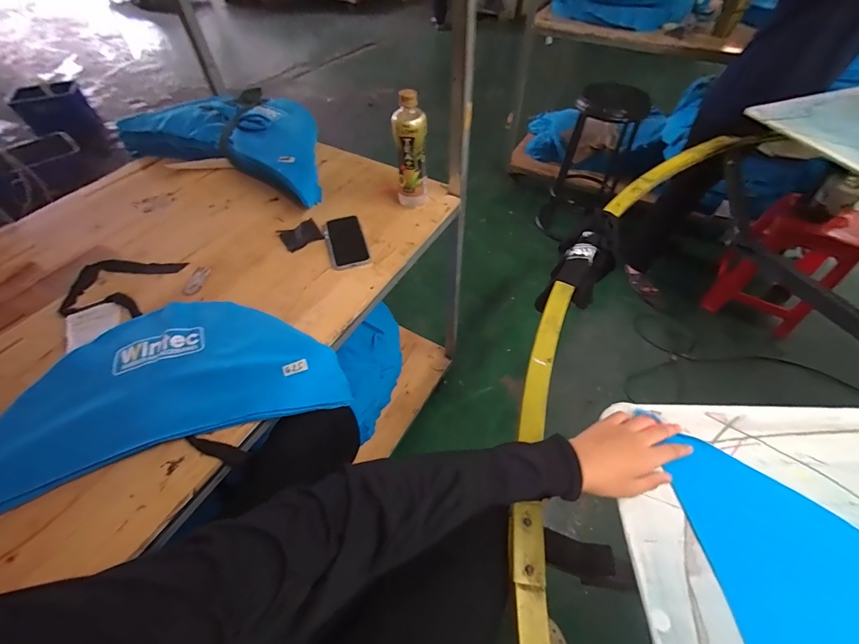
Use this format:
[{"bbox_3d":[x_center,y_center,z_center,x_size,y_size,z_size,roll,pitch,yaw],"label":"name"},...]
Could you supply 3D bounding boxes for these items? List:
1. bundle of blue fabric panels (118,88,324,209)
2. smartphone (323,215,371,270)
[{"bbox_3d":[-0.475,-0.457,0.917,0.600,0.118,0.262,20,55,15],"label":"bundle of blue fabric panels"},{"bbox_3d":[-0.168,-0.163,0.744,0.075,0.014,0.141,-16,53,-10],"label":"smartphone"}]

